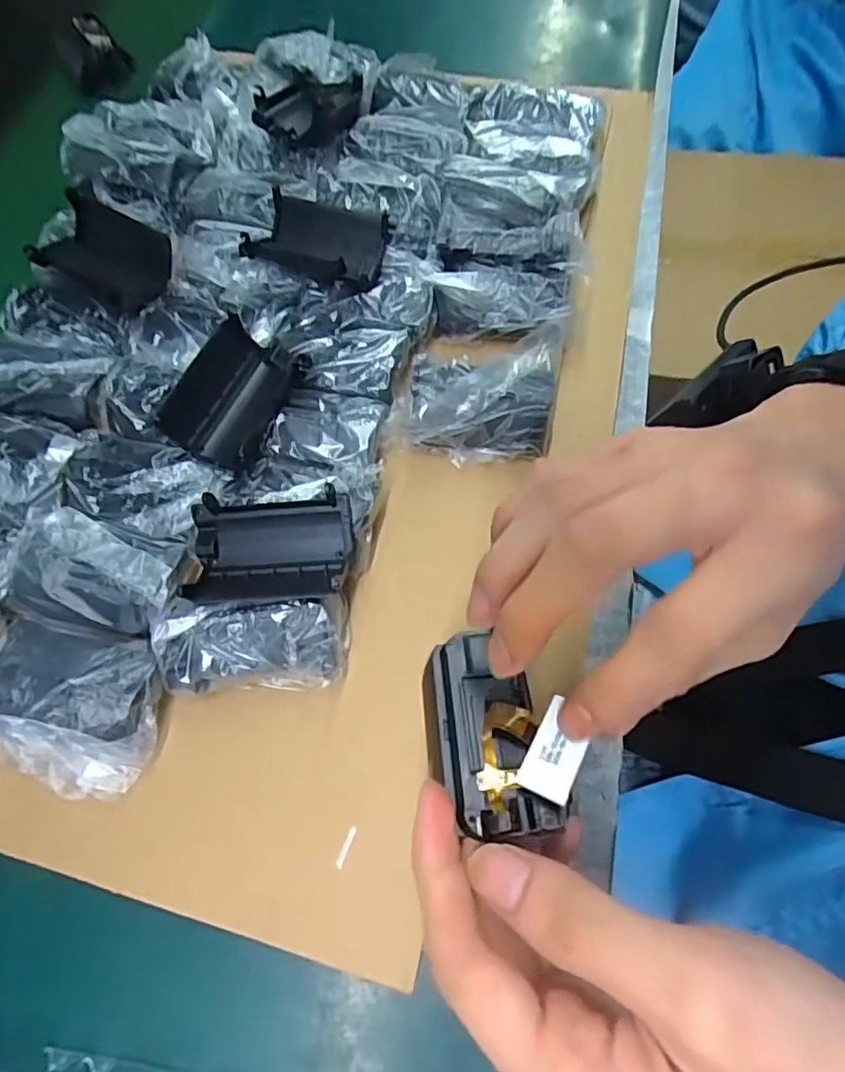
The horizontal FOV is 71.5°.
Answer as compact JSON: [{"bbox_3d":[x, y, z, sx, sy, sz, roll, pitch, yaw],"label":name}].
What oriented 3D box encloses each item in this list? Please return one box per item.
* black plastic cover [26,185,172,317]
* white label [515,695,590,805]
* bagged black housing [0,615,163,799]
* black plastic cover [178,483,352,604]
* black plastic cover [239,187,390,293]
[{"bbox_3d":[-0.177,-0.158,0.327,0.072,0.020,0.049,30,73,17],"label":"black plastic cover"},{"bbox_3d":[0.043,0.066,0.184,0.016,0.004,0.031,15,59,34],"label":"white label"},{"bbox_3d":[-0.152,0.073,0.249,0.079,0.022,0.064,8,68,9],"label":"bagged black housing"},{"bbox_3d":[-0.068,0.006,0.259,0.070,0.018,0.046,-3,66,5],"label":"black plastic cover"},{"bbox_3d":[-0.056,-0.162,0.322,0.073,0.021,0.048,19,70,13],"label":"black plastic cover"}]

